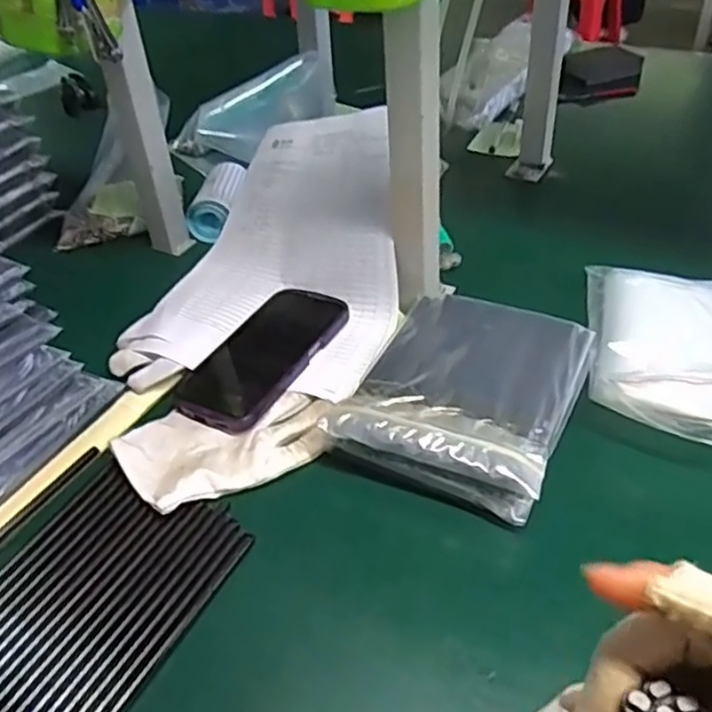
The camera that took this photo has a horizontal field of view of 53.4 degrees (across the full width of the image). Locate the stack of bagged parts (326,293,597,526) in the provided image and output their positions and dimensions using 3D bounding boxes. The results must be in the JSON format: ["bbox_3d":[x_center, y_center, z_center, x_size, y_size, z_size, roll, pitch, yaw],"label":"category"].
[{"bbox_3d":[0.085,0.023,0.529,0.146,0.044,0.180,15,44,22],"label":"stack of bagged parts"}]

